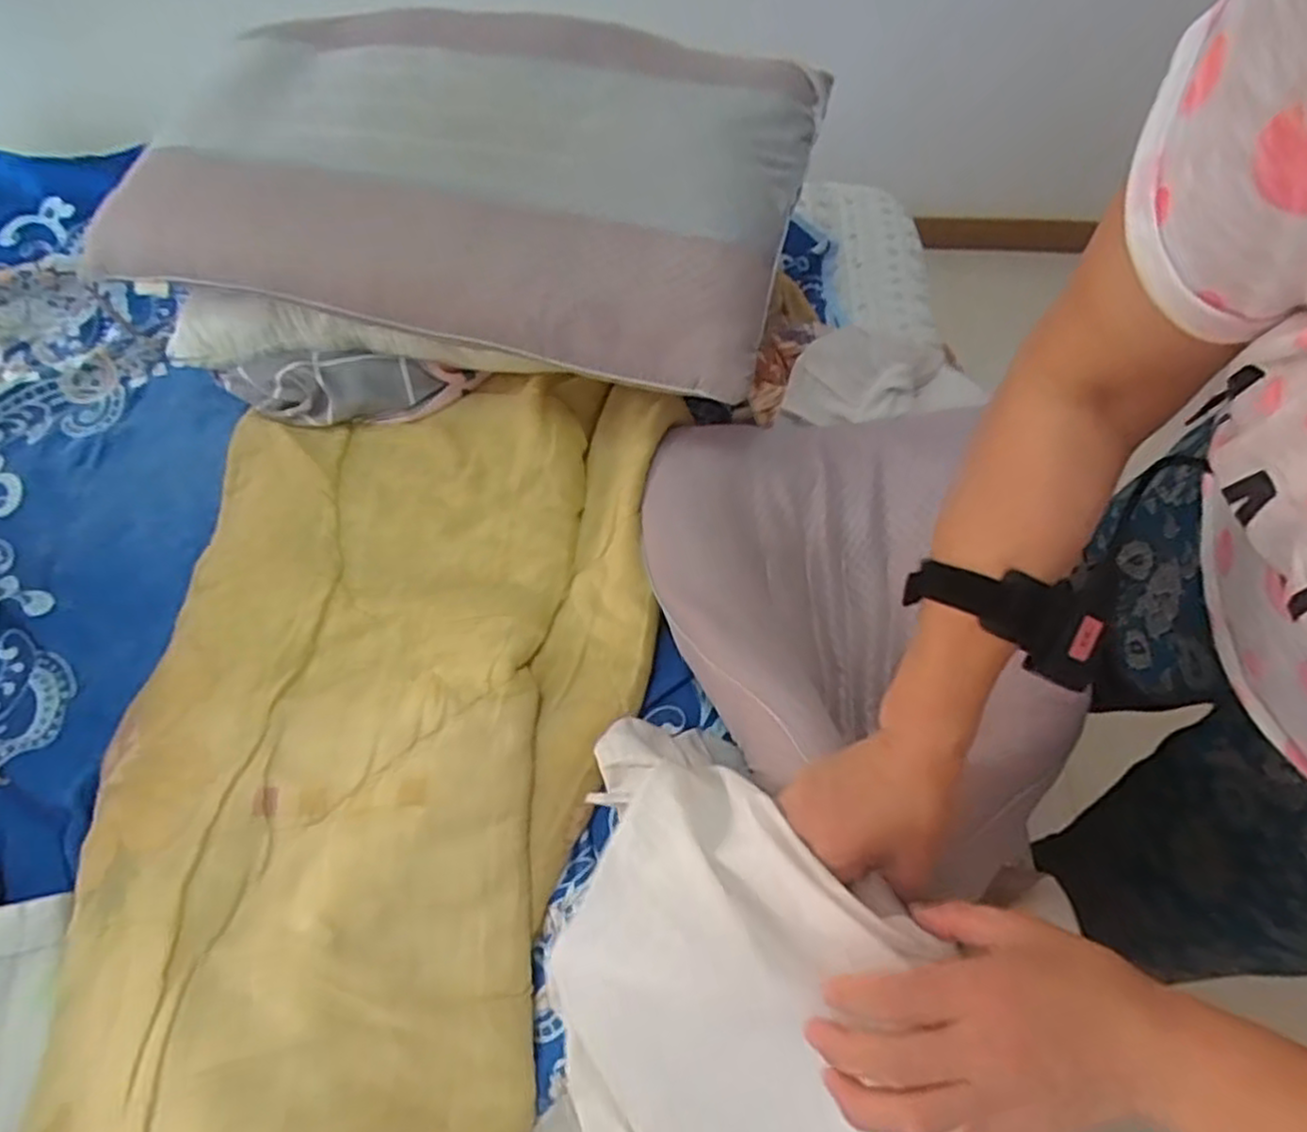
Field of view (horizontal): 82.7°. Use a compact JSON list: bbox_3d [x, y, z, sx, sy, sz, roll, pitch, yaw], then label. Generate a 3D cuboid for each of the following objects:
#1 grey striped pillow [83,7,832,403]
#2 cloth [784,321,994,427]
[{"bbox_3d":[-0.169,-0.379,0.693,0.613,0.115,0.368,17,64,7],"label":"grey striped pillow"},{"bbox_3d":[0.253,-0.208,0.817,0.228,0.060,0.114,-13,64,-7],"label":"cloth"}]

